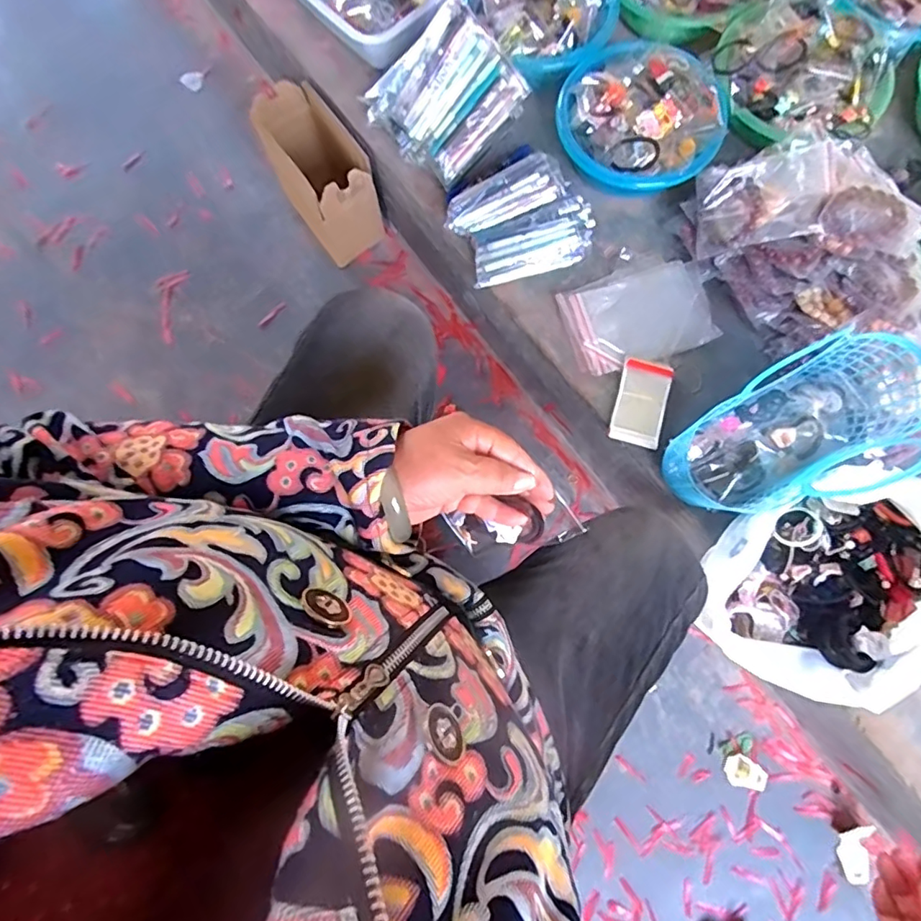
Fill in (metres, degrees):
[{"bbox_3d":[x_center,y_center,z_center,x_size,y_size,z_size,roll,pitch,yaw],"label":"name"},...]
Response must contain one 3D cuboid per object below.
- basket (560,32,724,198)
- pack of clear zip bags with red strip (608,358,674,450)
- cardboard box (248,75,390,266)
[{"bbox_3d":[0.249,-0.485,0.751,0.211,0.082,0.195,0,79,1],"label":"basket"},{"bbox_3d":[0.244,-0.077,0.717,0.065,0.010,0.117,17,79,4],"label":"pack of clear zip bags with red strip"},{"bbox_3d":[-0.236,-0.484,0.916,0.126,0.178,0.218,-32,80,-5],"label":"cardboard box"}]

